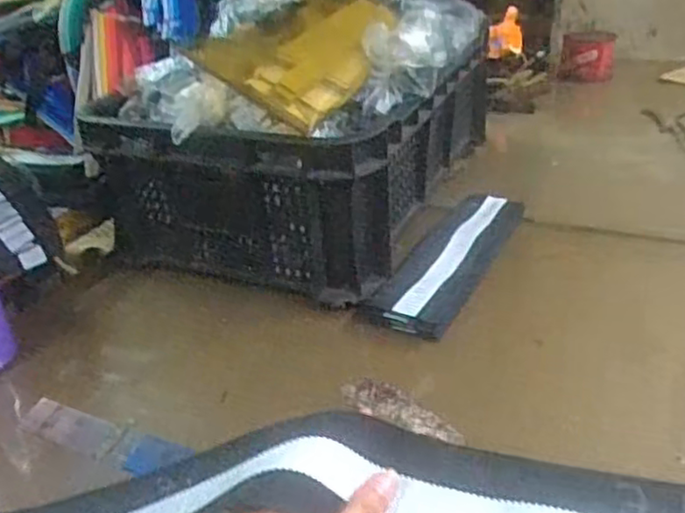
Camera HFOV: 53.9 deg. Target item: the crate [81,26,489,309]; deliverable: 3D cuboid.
[{"bbox_3d":[-0.040,-0.158,0.896,0.370,0.166,0.488,13,34,25],"label":"crate"}]

